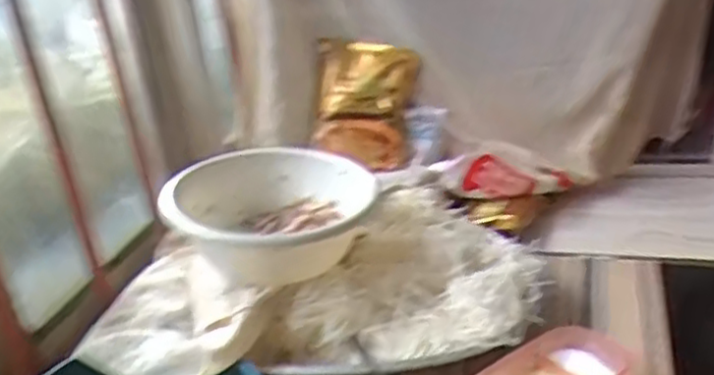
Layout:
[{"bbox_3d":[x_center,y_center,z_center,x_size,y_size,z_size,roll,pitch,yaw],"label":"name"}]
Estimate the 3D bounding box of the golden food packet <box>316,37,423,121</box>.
[{"bbox_3d":[0.009,-0.185,1.266,0.178,0.120,0.067,3,28,20],"label":"golden food packet"}]

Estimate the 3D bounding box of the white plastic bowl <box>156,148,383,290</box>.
[{"bbox_3d":[-0.125,0.041,0.923,0.244,0.108,0.248,-6,26,3],"label":"white plastic bowl"}]

